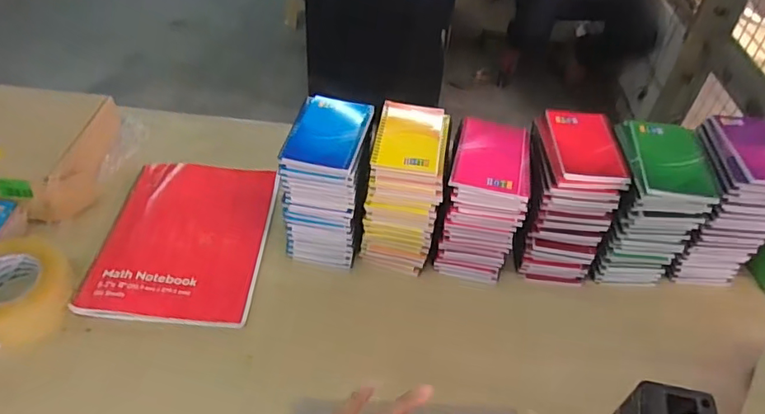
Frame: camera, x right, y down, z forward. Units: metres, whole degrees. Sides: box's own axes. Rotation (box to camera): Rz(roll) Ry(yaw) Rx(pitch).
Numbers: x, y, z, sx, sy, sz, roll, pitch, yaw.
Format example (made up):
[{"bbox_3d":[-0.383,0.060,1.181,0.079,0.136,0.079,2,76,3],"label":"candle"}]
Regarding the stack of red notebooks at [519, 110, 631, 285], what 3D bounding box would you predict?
[{"bbox_3d":[0.257,-0.014,0.772,0.104,0.198,0.150,5,46,1],"label":"stack of red notebooks"}]

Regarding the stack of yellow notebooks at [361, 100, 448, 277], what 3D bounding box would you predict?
[{"bbox_3d":[0.035,-0.031,0.768,0.097,0.198,0.146,10,46,5],"label":"stack of yellow notebooks"}]

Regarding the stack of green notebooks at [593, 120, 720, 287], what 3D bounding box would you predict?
[{"bbox_3d":[0.369,-0.004,0.756,0.120,0.202,0.136,8,46,3],"label":"stack of green notebooks"}]

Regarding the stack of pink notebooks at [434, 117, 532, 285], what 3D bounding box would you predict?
[{"bbox_3d":[0.138,-0.005,0.755,0.098,0.196,0.128,11,46,6],"label":"stack of pink notebooks"}]

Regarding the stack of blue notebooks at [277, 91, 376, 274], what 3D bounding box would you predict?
[{"bbox_3d":[-0.072,-0.034,0.756,0.101,0.199,0.137,10,46,5],"label":"stack of blue notebooks"}]

